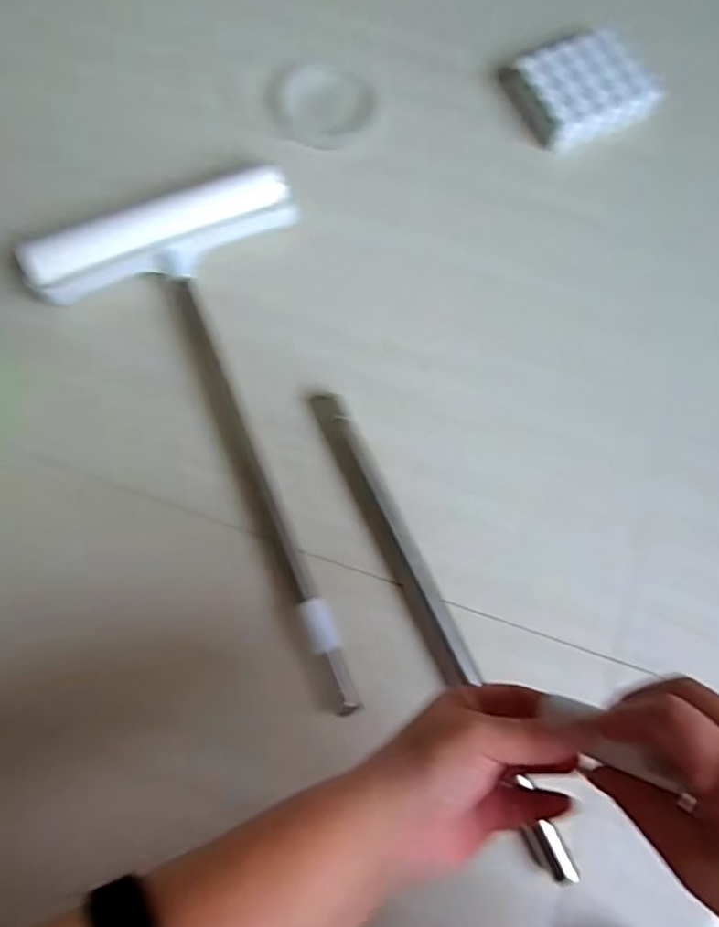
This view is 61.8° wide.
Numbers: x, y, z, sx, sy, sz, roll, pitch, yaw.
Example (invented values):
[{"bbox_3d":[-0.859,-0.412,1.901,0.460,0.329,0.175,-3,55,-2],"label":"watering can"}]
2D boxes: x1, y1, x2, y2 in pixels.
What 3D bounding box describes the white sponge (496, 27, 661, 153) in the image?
[{"bbox_3d":[0.230,-0.387,0.623,0.127,0.036,0.115,-27,77,-8],"label":"white sponge"}]

